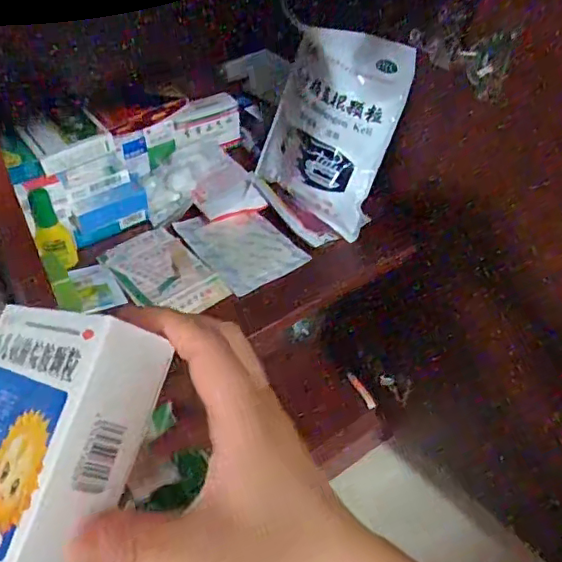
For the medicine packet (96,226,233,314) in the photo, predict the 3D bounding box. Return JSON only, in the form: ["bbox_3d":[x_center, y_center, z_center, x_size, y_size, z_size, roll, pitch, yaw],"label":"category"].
[{"bbox_3d":[-0.127,-0.009,0.600,0.083,0.014,0.134,-31,53,-27],"label":"medicine packet"}]

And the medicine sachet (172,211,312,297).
[{"bbox_3d":[-0.044,-0.044,0.640,0.102,0.015,0.137,-27,48,-23],"label":"medicine sachet"}]

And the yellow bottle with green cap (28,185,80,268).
[{"bbox_3d":[-0.234,-0.049,0.575,0.035,0.089,0.030,-23,46,-19],"label":"yellow bottle with green cap"}]

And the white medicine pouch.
[{"bbox_3d":[0.045,-0.172,0.640,0.169,0.213,0.039,32,29,30],"label":"white medicine pouch"}]

